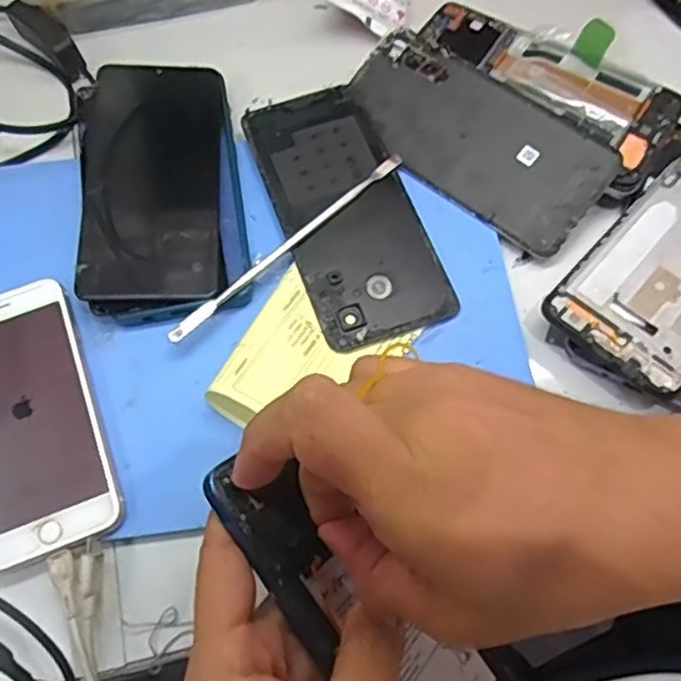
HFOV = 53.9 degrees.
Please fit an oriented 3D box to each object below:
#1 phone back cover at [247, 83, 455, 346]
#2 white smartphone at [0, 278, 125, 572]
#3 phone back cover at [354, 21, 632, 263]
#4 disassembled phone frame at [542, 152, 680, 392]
[{"bbox_3d":[0.002,-0.074,0.368,0.072,0.009,0.160,-20,68,-6],"label":"phone back cover"},{"bbox_3d":[-0.155,0.037,0.329,0.068,0.014,0.137,-20,68,-7],"label":"white smartphone"},{"bbox_3d":[0.074,-0.118,0.377,0.156,0.011,0.071,36,73,15],"label":"phone back cover"},{"bbox_3d":[0.182,-0.049,0.349,0.073,0.005,0.163,40,69,18],"label":"disassembled phone frame"}]

